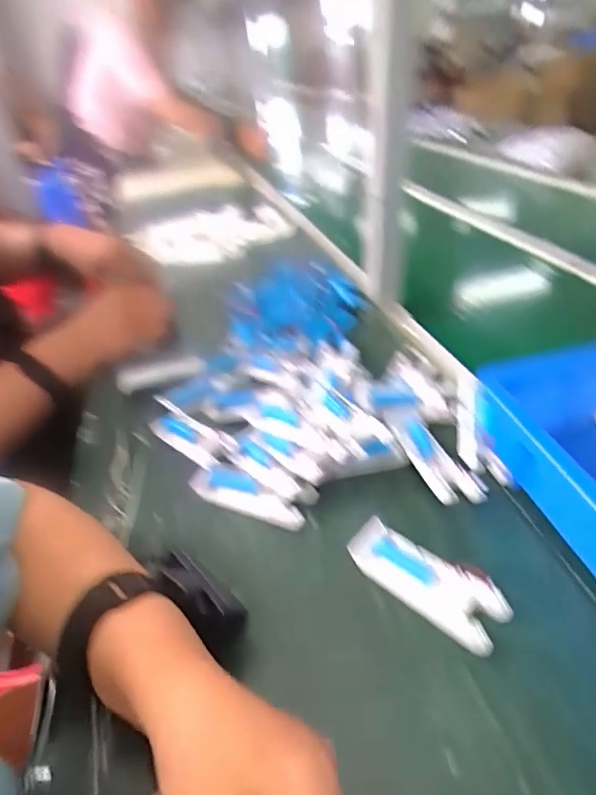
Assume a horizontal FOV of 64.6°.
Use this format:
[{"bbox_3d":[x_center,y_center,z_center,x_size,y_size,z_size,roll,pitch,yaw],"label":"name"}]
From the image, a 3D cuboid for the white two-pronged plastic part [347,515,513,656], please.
[{"bbox_3d":[0.091,0.130,0.343,0.115,0.008,0.051,25,46,34],"label":"white two-pronged plastic part"}]

